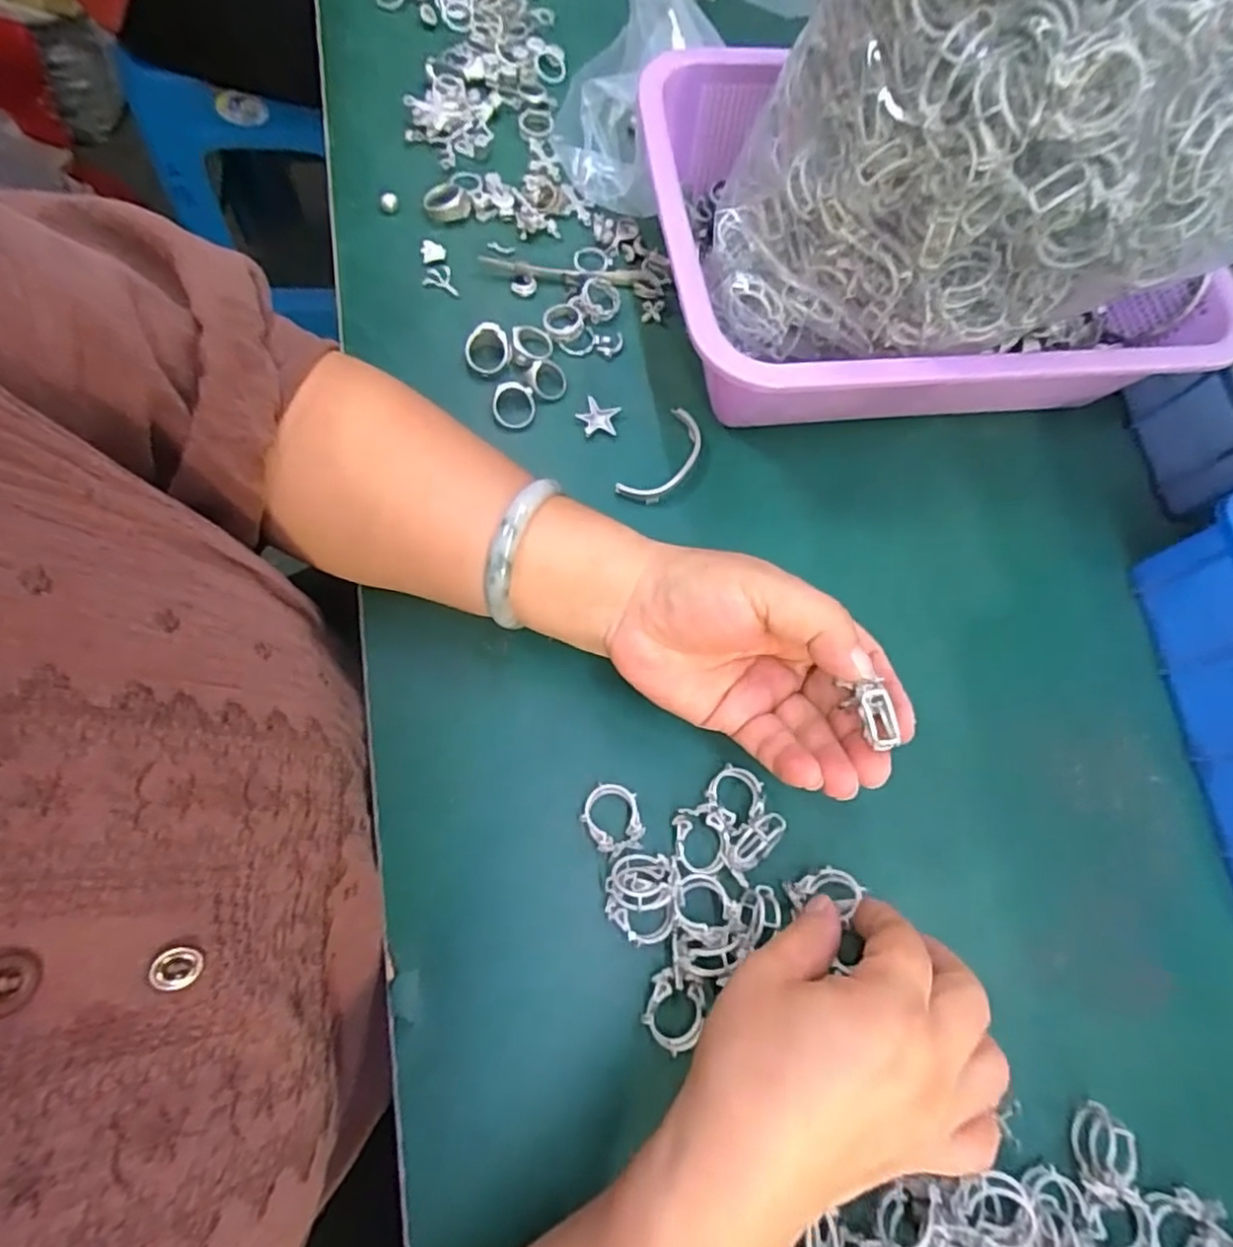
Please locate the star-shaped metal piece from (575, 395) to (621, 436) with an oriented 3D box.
[{"bbox_3d":[-0.010,-0.115,0.371,0.023,0.004,0.021,25,71,3],"label":"star-shaped metal piece"}]

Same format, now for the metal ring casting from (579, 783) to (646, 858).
[{"bbox_3d":[-0.002,0.087,0.297,0.025,0.006,0.031,-12,73,-9],"label":"metal ring casting"}]

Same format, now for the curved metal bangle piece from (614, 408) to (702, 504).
[{"bbox_3d":[0.028,-0.090,0.365,0.026,0.008,0.065,33,72,6],"label":"curved metal bangle piece"}]

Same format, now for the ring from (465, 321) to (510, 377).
[{"bbox_3d":[-0.073,-0.155,0.375,0.025,0.007,0.027,-5,111,-13],"label":"ring"}]

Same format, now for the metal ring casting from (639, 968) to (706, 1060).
[{"bbox_3d":[0.025,0.159,0.272,0.025,0.008,0.031,20,71,1],"label":"metal ring casting"}]

